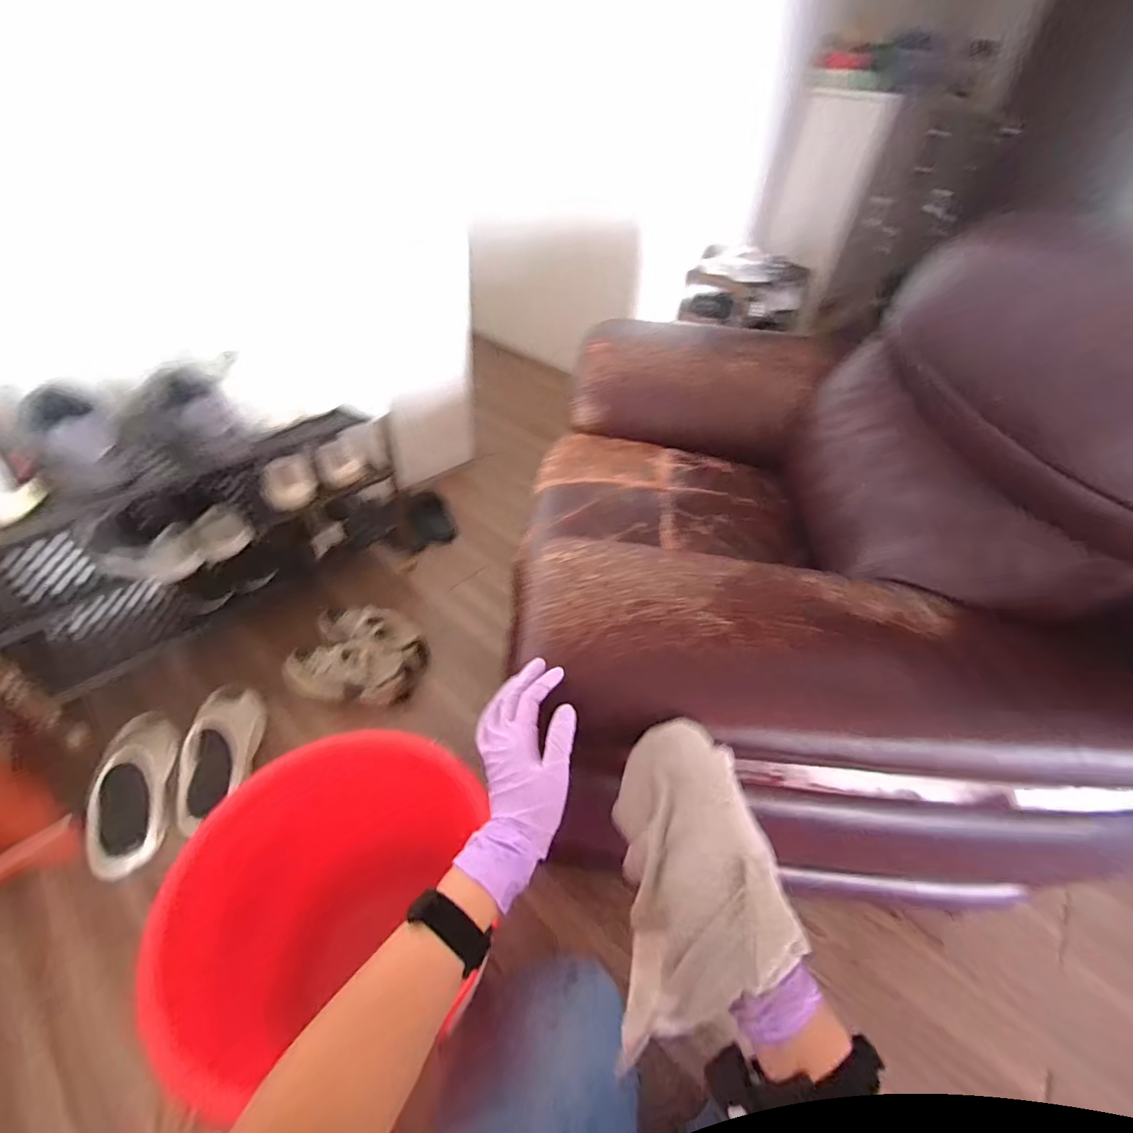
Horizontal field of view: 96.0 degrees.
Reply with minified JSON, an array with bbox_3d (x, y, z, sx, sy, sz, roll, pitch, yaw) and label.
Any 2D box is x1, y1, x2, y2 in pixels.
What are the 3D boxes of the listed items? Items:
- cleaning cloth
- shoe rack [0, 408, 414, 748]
[{"bbox_3d":[0.105,0.249,0.426,0.096,0.159,0.208,4,44,-4],"label":"cleaning cloth"},{"bbox_3d":[-0.696,-0.051,1.072,0.789,0.408,0.252,-31,55,-33],"label":"shoe rack"}]

